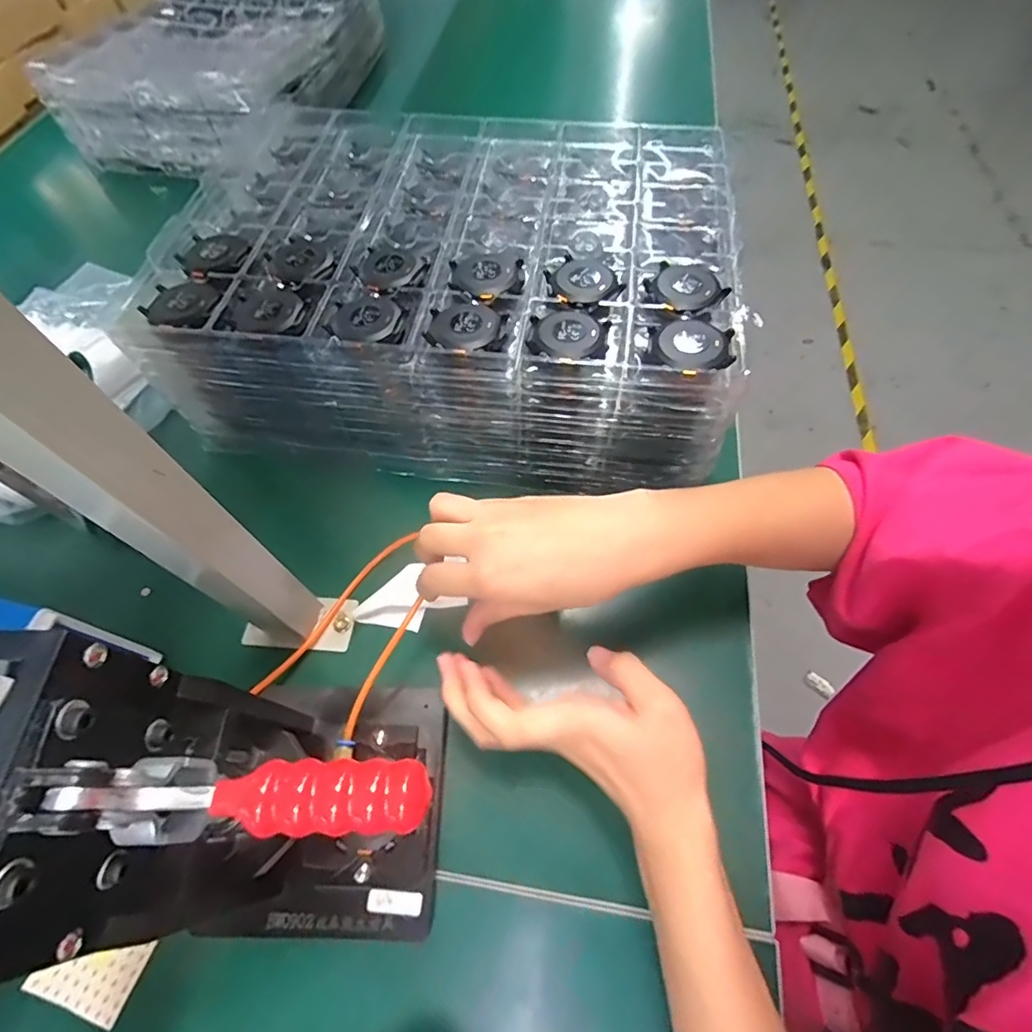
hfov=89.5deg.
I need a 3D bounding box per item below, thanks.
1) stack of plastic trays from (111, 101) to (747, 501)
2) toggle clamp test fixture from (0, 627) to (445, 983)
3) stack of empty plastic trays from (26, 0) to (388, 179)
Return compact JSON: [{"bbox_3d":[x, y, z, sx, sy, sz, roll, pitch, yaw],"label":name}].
[{"bbox_3d":[-0.049,-0.204,0.465,0.423,0.128,0.309,5,61,4],"label":"stack of plastic trays"},{"bbox_3d":[-0.100,0.129,0.228,0.137,0.233,0.104,13,62,8],"label":"toggle clamp test fixture"},{"bbox_3d":[-0.402,-0.671,0.754,0.296,0.104,0.445,7,61,5],"label":"stack of empty plastic trays"}]

